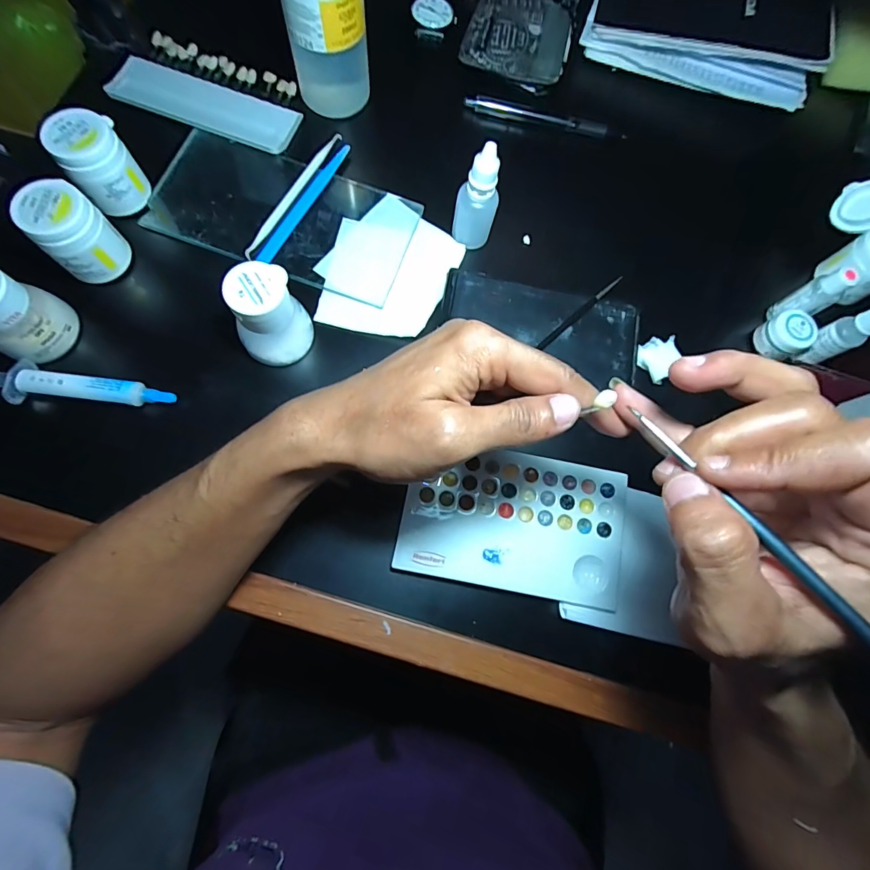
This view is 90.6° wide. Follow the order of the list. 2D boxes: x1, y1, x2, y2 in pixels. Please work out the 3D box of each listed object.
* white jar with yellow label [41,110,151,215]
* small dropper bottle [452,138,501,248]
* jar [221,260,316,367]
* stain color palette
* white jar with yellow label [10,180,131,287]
[{"bbox_3d":[-0.241,-0.194,0.312,0.045,0.055,0.042,-35,80,-13],"label":"white jar with yellow label"},{"bbox_3d":[0.032,-0.173,0.321,0.023,0.086,0.024,43,77,5],"label":"small dropper bottle"},{"bbox_3d":[-0.112,-0.078,0.287,0.045,0.060,0.044,16,74,0],"label":"jar"},{"bbox_3d":[0.054,0.058,0.293,0.148,0.009,0.092,12,77,-2],"label":"stain color palette"},{"bbox_3d":[-0.248,-0.137,0.300,0.040,0.060,0.045,38,75,6],"label":"white jar with yellow label"}]

